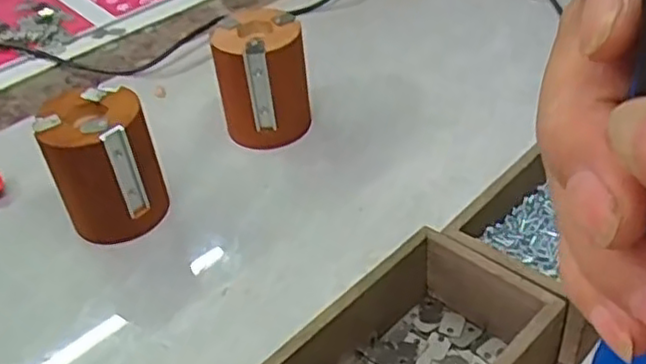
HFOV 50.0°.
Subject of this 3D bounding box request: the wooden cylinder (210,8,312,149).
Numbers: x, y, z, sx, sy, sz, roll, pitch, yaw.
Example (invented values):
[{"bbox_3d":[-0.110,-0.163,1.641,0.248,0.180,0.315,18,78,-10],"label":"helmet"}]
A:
[{"bbox_3d":[-0.054,-0.093,0.620,0.077,0.101,0.072,-11,39,-5],"label":"wooden cylinder"}]

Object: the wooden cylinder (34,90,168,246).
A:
[{"bbox_3d":[-0.170,-0.013,0.543,0.077,0.101,0.075,-21,41,-17],"label":"wooden cylinder"}]

